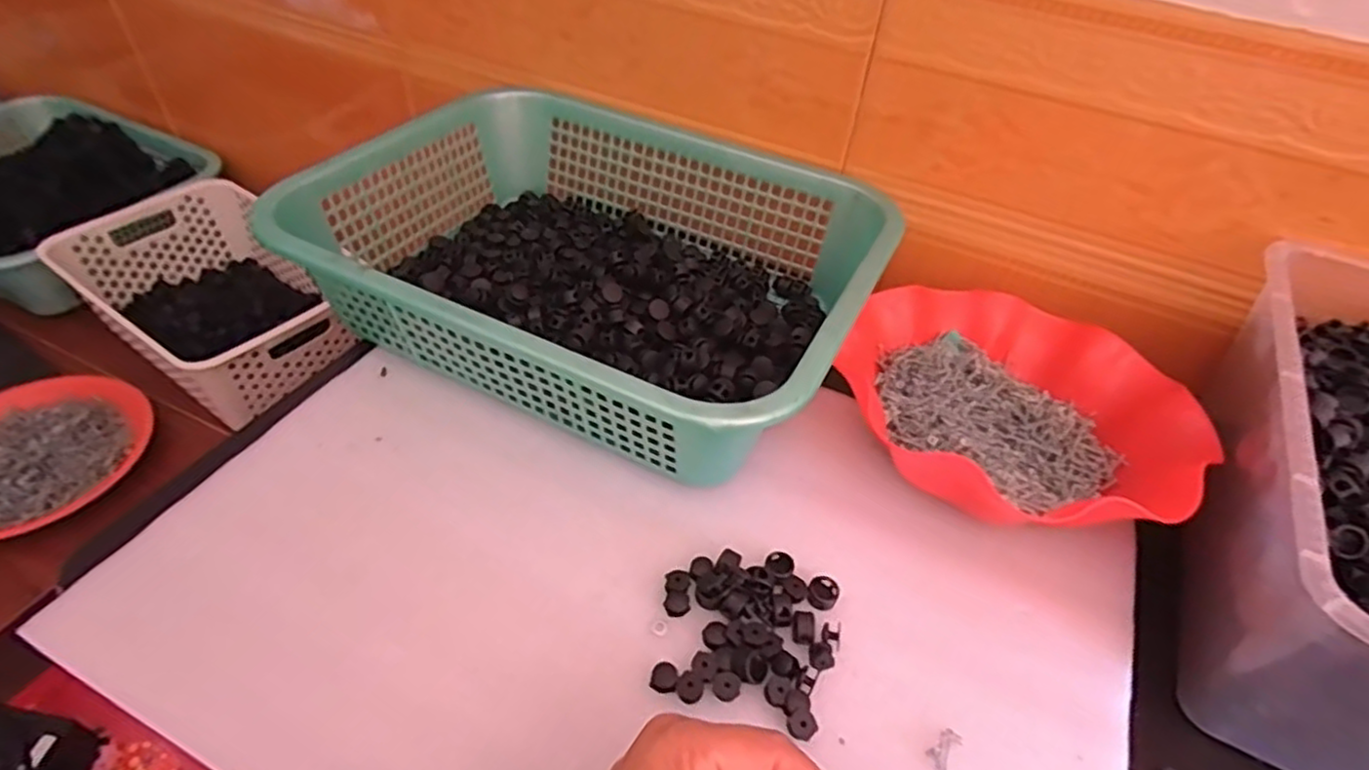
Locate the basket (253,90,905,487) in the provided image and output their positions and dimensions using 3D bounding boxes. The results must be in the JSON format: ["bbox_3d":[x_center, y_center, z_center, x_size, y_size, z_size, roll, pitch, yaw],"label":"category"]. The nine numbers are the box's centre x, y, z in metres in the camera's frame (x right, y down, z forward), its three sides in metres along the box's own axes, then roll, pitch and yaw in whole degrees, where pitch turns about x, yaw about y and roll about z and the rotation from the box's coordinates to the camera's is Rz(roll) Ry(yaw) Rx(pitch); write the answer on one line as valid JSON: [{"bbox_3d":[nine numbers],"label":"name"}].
[{"bbox_3d":[-0.061,-0.101,0.514,0.386,0.096,0.293,23,51,16],"label":"basket"}]

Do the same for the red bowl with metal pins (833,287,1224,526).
[{"bbox_3d":[0.215,0.006,0.455,0.196,0.064,0.222,-4,49,-7],"label":"red bowl with metal pins"}]

